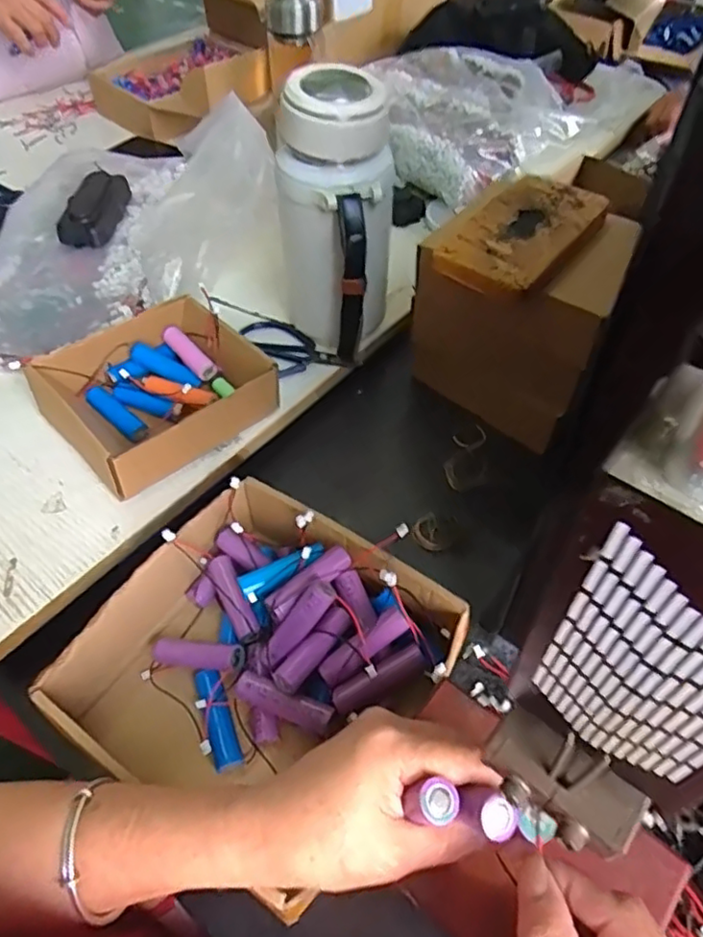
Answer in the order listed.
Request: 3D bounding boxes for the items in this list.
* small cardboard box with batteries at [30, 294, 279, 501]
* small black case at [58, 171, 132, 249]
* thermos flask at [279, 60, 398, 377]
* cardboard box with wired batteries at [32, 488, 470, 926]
[{"bbox_3d":[-0.164,-0.069,0.539,0.162,0.050,0.147,-38,60,-26],"label":"small cardboard box with batteries"},{"bbox_3d":[-0.262,-0.265,0.648,0.058,0.031,0.101,8,52,7],"label":"small black case"},{"bbox_3d":[-0.015,-0.201,0.536,0.093,0.213,0.098,3,52,2],"label":"thermos flask"},{"bbox_3d":[-0.062,0.132,0.418,0.198,0.075,0.204,31,58,23],"label":"cardboard box with wired batteries"}]

